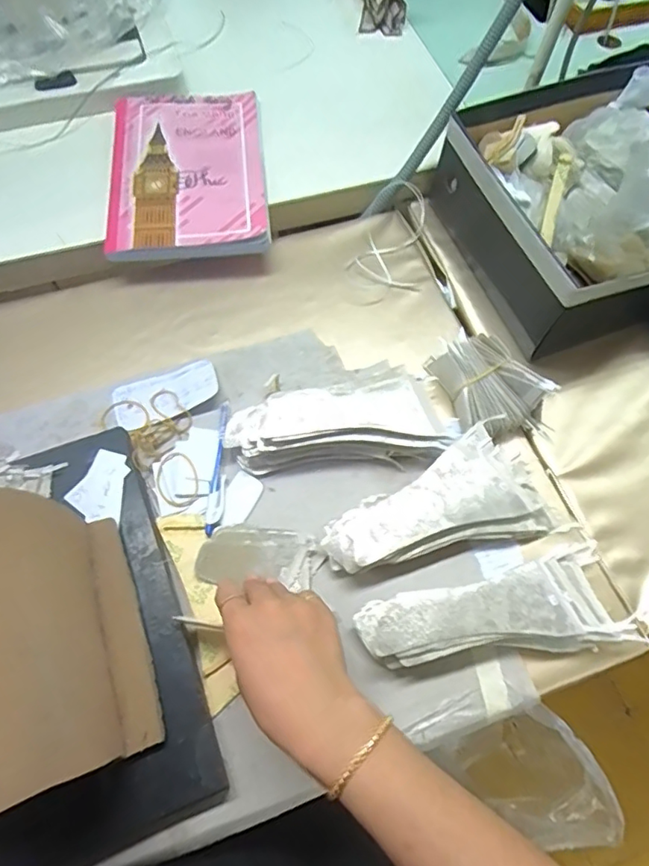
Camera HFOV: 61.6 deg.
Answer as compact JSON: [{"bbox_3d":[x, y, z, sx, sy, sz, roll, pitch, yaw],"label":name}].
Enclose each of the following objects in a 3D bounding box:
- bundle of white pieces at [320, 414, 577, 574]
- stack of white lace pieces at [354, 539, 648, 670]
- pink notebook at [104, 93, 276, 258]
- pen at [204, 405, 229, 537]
[{"bbox_3d":[0.103,0.075,0.468,0.200,0.035,0.108,-27,68,-13],"label":"bundle of white pieces"},{"bbox_3d":[0.136,0.145,0.434,0.211,0.040,0.078,-9,65,-6],"label":"stack of white lace pieces"},{"bbox_3d":[-0.155,-0.300,0.622,0.173,0.021,0.242,-4,64,-6],"label":"pink notebook"},{"bbox_3d":[-0.096,0.029,0.497,0.015,0.014,0.130,3,65,0],"label":"pen"}]

